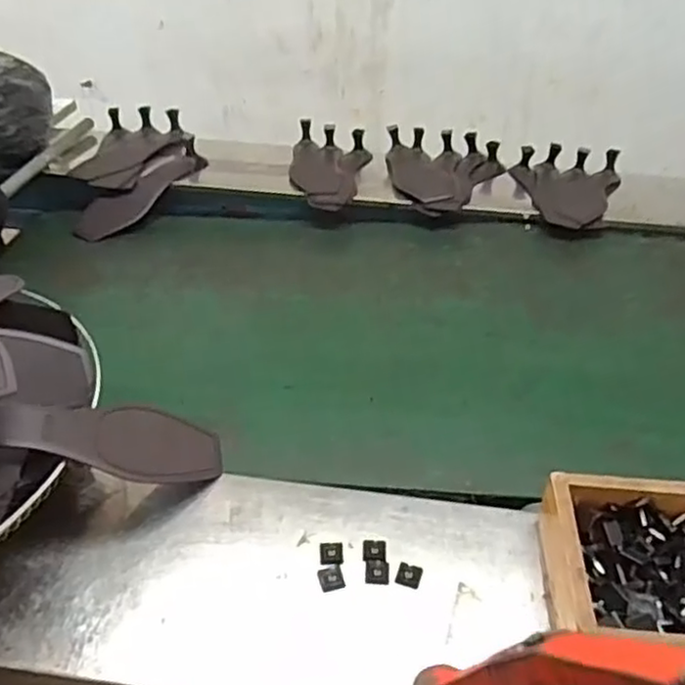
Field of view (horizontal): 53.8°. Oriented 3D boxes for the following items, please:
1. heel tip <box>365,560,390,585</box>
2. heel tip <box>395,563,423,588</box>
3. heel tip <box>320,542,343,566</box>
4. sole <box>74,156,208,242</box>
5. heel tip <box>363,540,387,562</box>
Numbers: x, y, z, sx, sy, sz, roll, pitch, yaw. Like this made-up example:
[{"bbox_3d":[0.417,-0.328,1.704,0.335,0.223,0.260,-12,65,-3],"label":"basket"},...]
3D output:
[{"bbox_3d":[0.028,0.181,0.534,0.019,0.004,0.020,2,37,0],"label":"heel tip"},{"bbox_3d":[0.052,0.183,0.531,0.019,0.006,0.017,12,38,13],"label":"heel tip"},{"bbox_3d":[-0.009,0.169,0.542,0.018,0.004,0.020,0,37,-2],"label":"heel tip"},{"bbox_3d":[-0.325,-0.245,1.099,0.073,0.033,0.244,30,62,32],"label":"sole"},{"bbox_3d":[0.026,0.168,0.545,0.018,0.004,0.019,3,37,2],"label":"heel tip"}]

